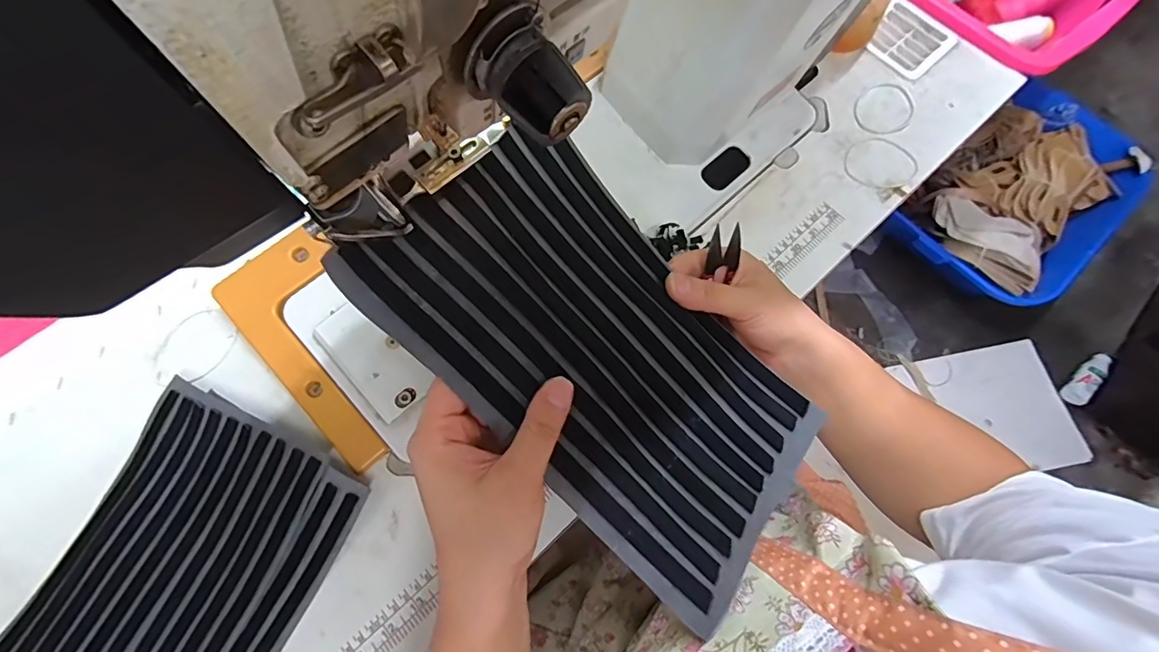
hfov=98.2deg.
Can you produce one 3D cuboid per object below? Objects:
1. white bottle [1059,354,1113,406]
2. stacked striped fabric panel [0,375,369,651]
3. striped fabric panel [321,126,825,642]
[{"bbox_3d":[1.107,0.112,1.092,0.044,0.056,0.132,35,92,8],"label":"white bottle"},{"bbox_3d":[-0.306,0.204,0.345,0.176,0.028,0.304,26,74,6],"label":"stacked striped fabric panel"},{"bbox_3d":[0.018,0.018,0.283,0.255,0.021,0.145,47,65,-6],"label":"striped fabric panel"}]

